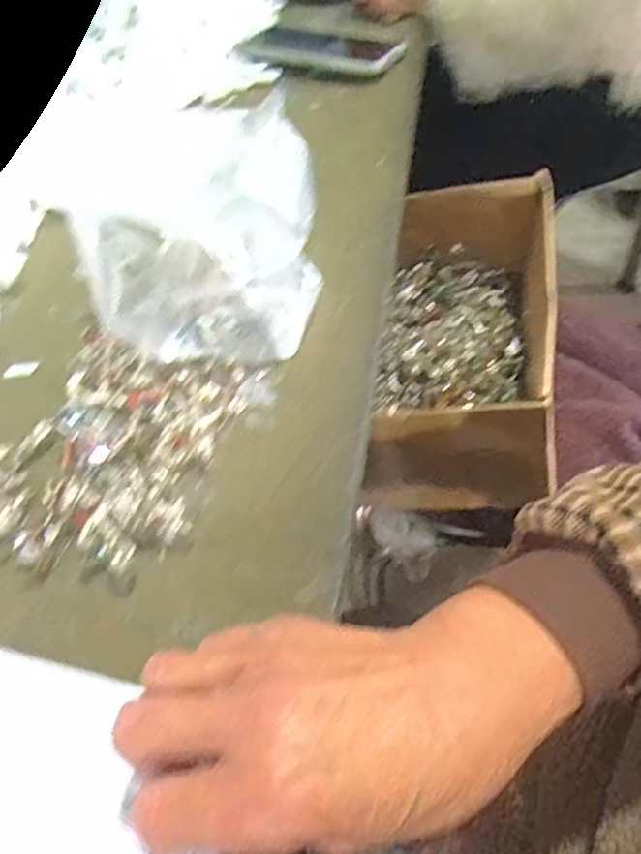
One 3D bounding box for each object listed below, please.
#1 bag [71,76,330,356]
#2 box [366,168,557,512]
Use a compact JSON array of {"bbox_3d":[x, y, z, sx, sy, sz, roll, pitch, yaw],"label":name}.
[{"bbox_3d":[-0.070,-0.115,0.377,0.136,0.127,0.094,-10,54,-1],"label":"bag"},{"bbox_3d":[0.126,-0.088,0.550,0.148,0.141,0.289,1,55,11],"label":"box"}]

